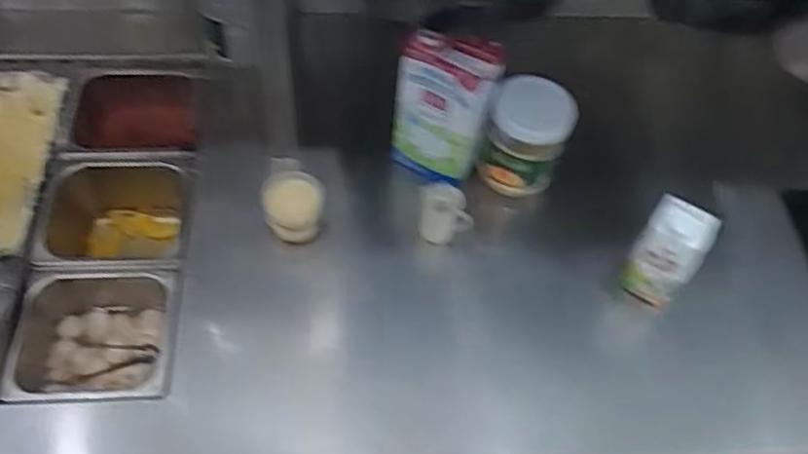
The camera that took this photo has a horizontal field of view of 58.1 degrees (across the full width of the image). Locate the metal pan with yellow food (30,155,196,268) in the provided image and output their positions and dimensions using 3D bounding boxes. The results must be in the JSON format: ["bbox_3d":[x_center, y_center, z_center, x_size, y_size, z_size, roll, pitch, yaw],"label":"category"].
[{"bbox_3d":[-0.366,0.002,0.927,0.191,0.117,0.177,-1,56,-5],"label":"metal pan with yellow food"}]

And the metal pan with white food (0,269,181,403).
[{"bbox_3d":[-0.351,0.134,0.824,0.185,0.090,0.163,-3,56,-6],"label":"metal pan with white food"}]

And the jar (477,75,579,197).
[{"bbox_3d":[0.146,-0.104,0.868,0.091,0.135,0.085,2,56,-3],"label":"jar"}]

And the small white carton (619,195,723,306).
[{"bbox_3d":[0.287,0.036,0.805,0.065,0.143,0.052,29,59,15],"label":"small white carton"}]

